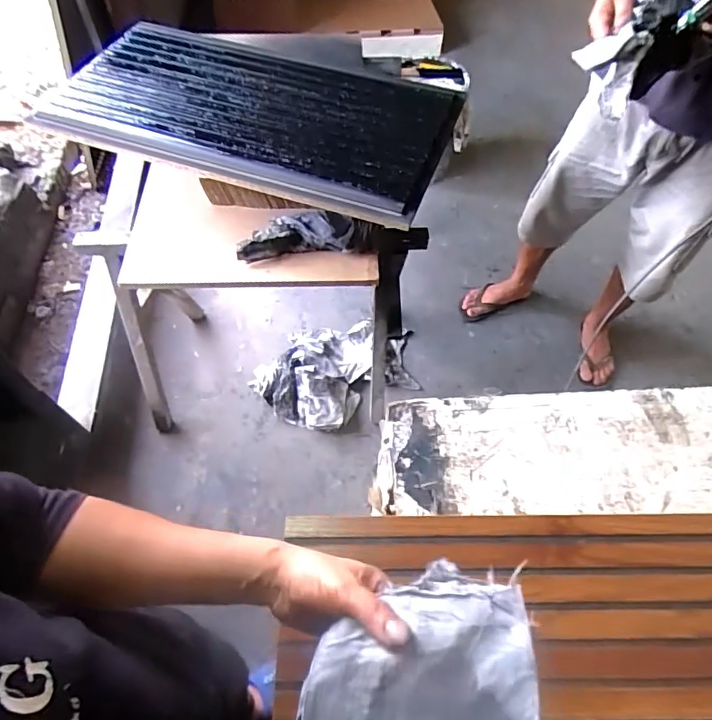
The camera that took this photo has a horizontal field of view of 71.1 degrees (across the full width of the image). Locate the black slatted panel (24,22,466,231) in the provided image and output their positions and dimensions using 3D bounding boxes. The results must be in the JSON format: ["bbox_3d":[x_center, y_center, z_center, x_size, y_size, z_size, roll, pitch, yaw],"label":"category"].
[{"bbox_3d":[-0.226,-0.534,1.050,0.852,0.063,0.456,18,60,7],"label":"black slatted panel"}]

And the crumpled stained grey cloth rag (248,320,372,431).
[{"bbox_3d":[-0.122,0.008,1.574,0.326,0.081,0.426,16,59,8],"label":"crumpled stained grey cloth rag"}]

